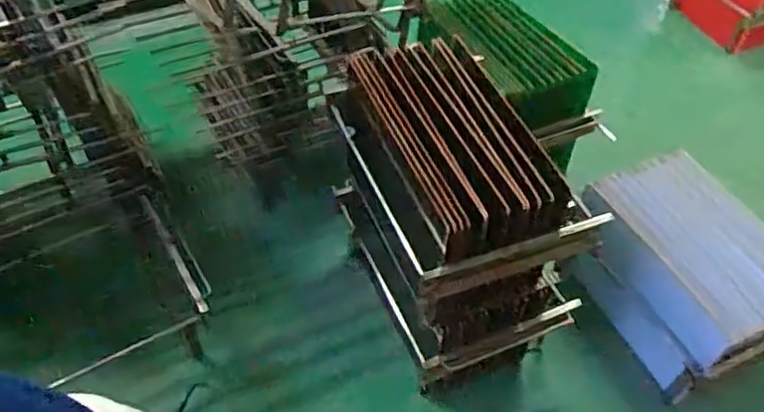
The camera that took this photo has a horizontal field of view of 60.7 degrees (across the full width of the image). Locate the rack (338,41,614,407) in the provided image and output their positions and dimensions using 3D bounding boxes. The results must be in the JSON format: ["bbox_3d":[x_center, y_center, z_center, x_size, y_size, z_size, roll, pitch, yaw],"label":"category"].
[{"bbox_3d":[0.157,0.042,1.660,0.375,0.642,0.615,-17,52,-16],"label":"rack"}]

